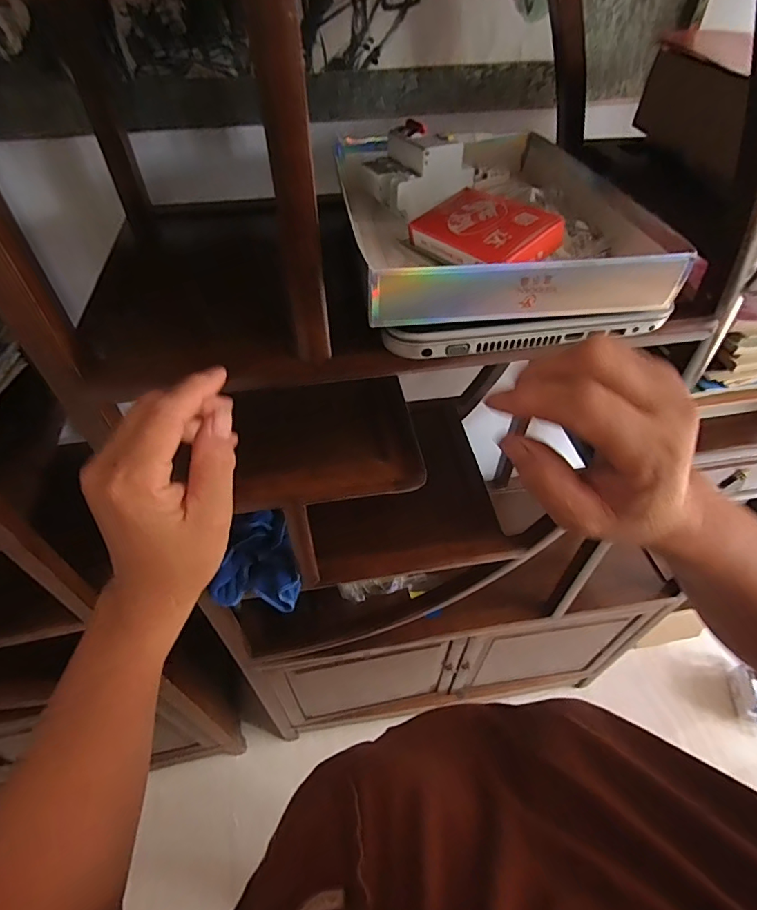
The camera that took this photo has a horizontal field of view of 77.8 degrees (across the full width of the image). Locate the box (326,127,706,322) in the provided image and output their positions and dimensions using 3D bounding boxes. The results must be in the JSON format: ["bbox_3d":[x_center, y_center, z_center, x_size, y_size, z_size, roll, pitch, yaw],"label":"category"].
[{"bbox_3d":[0.098,-0.231,0.434,0.242,0.052,0.346,-5,49,-4],"label":"box"}]

